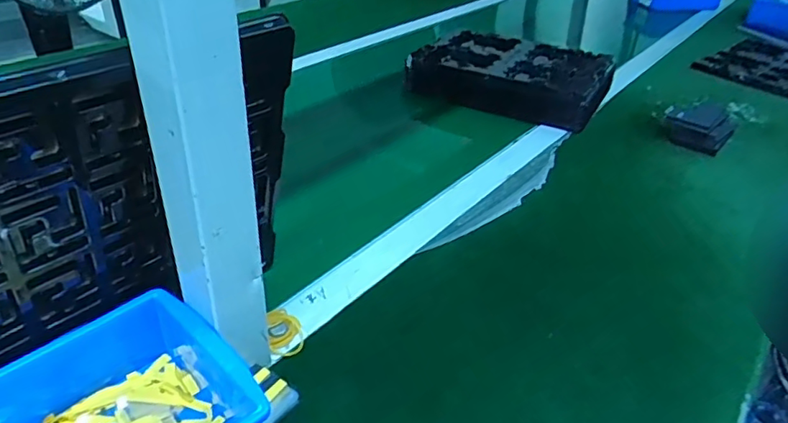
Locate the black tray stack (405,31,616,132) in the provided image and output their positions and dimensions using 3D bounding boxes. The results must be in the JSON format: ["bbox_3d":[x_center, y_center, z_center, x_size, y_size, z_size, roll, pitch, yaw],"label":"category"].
[{"bbox_3d":[0.193,-0.212,0.877,0.295,0.067,0.209,27,40,31],"label":"black tray stack"}]

